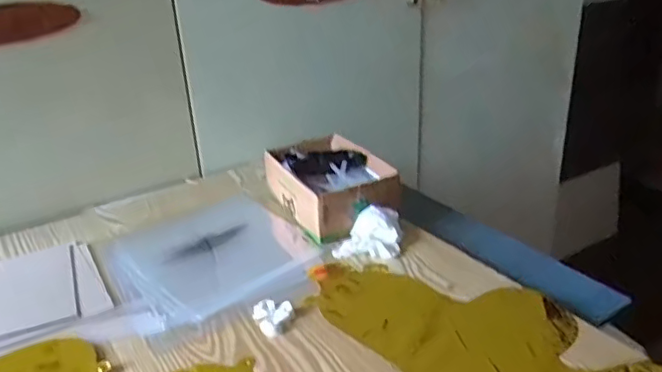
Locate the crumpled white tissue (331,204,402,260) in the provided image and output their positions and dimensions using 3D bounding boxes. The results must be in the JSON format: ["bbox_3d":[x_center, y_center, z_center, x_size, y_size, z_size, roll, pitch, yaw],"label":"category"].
[{"bbox_3d":[0.046,0.058,0.721,0.081,0.036,0.070,1,26,9],"label":"crumpled white tissue"}]

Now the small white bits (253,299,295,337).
[{"bbox_3d":[-0.058,0.135,0.602,0.039,0.013,0.047,-15,28,-23],"label":"small white bits"}]

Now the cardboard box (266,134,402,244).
[{"bbox_3d":[-0.002,-0.003,0.812,0.140,0.069,0.197,-17,29,-26],"label":"cardboard box"}]

